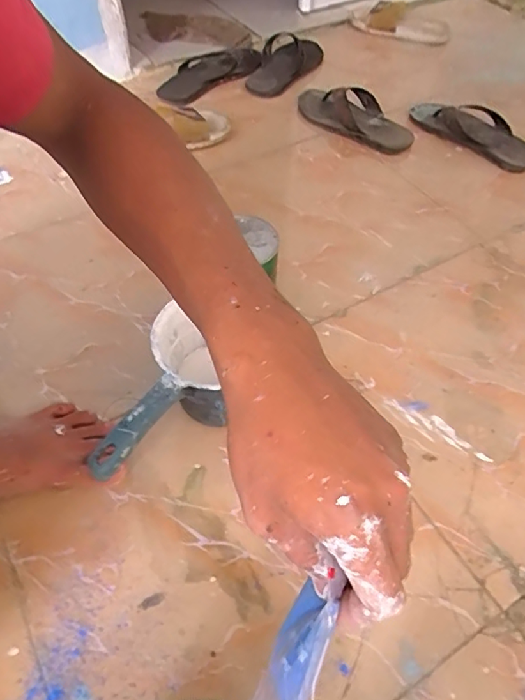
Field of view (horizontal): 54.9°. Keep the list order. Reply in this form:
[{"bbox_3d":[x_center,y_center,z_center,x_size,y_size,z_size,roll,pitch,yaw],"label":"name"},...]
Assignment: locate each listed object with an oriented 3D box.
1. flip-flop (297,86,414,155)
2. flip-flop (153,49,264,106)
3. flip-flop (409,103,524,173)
[{"bbox_3d":[0.190,-0.486,1.032,0.110,0.040,0.264,-38,62,-25],"label":"flip-flop"},{"bbox_3d":[-0.110,-0.633,1.154,0.119,0.041,0.278,38,60,24],"label":"flip-flop"},{"bbox_3d":[0.420,-0.425,0.980,0.097,0.045,0.264,-31,59,-21],"label":"flip-flop"}]

